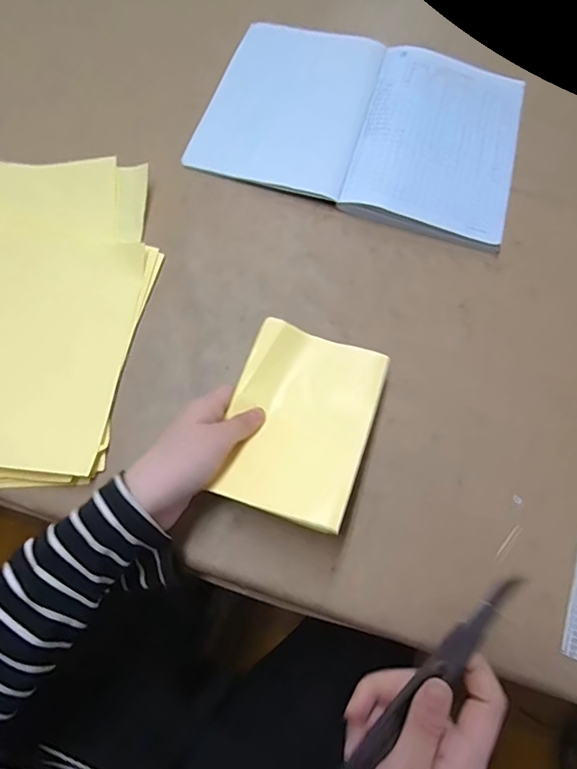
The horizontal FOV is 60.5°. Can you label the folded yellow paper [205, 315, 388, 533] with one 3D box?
[{"bbox_3d":[0.009,0.027,0.386,0.109,0.016,0.150,18,70,4],"label":"folded yellow paper"}]

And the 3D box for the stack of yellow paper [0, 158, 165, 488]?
[{"bbox_3d":[-0.253,-0.069,0.425,0.243,0.034,0.312,1,69,-2],"label":"stack of yellow paper"}]

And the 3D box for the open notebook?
[{"bbox_3d":[0.083,-0.293,0.546,0.328,0.013,0.247,16,69,3],"label":"open notebook"}]

